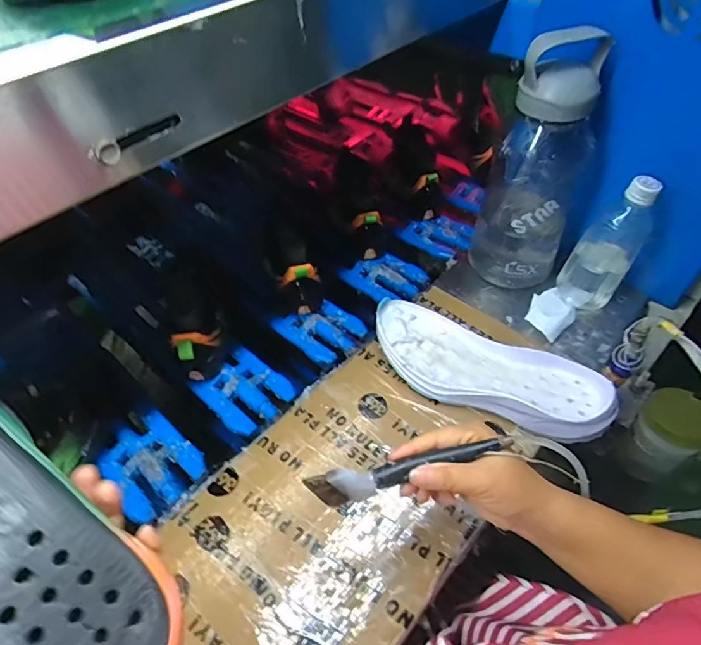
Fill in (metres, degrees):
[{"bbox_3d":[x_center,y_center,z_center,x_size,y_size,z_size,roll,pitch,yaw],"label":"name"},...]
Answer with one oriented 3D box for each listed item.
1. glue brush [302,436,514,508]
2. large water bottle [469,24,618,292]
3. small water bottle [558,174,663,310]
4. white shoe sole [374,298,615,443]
[{"bbox_3d":[0.040,0.113,0.360,0.143,0.029,0.016,-17,48,0],"label":"glue brush"},{"bbox_3d":[0.231,-0.185,0.587,0.123,0.299,0.102,12,50,16],"label":"large water bottle"},{"bbox_3d":[0.321,-0.099,0.587,0.072,0.173,0.061,24,54,25],"label":"small water bottle"},{"bbox_3d":[0.153,0.053,0.536,0.263,0.050,0.099,20,52,22],"label":"white shoe sole"}]

